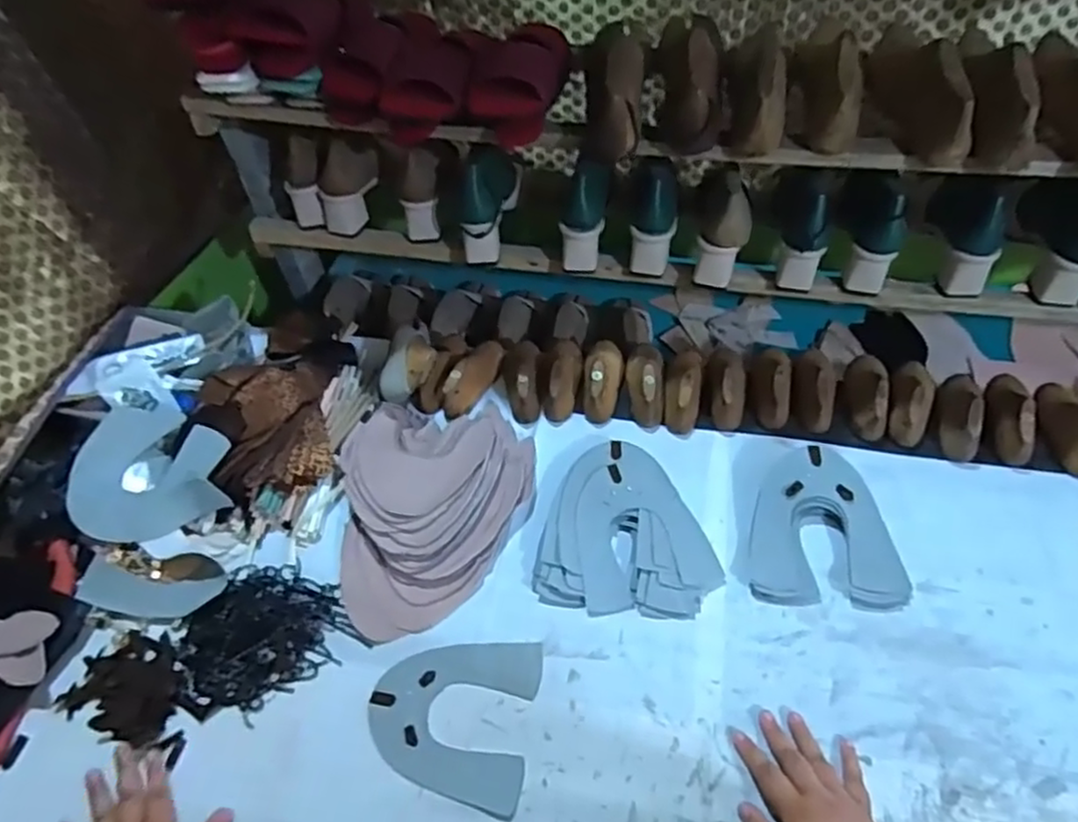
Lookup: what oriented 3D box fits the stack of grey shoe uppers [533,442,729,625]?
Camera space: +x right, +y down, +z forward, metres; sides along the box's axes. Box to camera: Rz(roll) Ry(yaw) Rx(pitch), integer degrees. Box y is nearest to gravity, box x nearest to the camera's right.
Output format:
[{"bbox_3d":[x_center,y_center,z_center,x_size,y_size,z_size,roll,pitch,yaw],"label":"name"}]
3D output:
[{"bbox_3d":[0.103,0.130,0.791,0.191,0.025,0.200,4,53,8],"label":"stack of grey shoe uppers"}]

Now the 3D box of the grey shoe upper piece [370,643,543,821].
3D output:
[{"bbox_3d":[-0.087,0.302,0.692,0.160,0.009,0.154,5,53,9],"label":"grey shoe upper piece"}]

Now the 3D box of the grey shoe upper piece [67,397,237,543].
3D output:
[{"bbox_3d":[-0.474,0.079,0.837,0.204,0.072,0.167,26,59,23],"label":"grey shoe upper piece"}]

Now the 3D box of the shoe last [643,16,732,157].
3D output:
[{"bbox_3d":[0.171,-0.398,0.803,0.084,0.089,0.230,5,51,8],"label":"shoe last"}]

